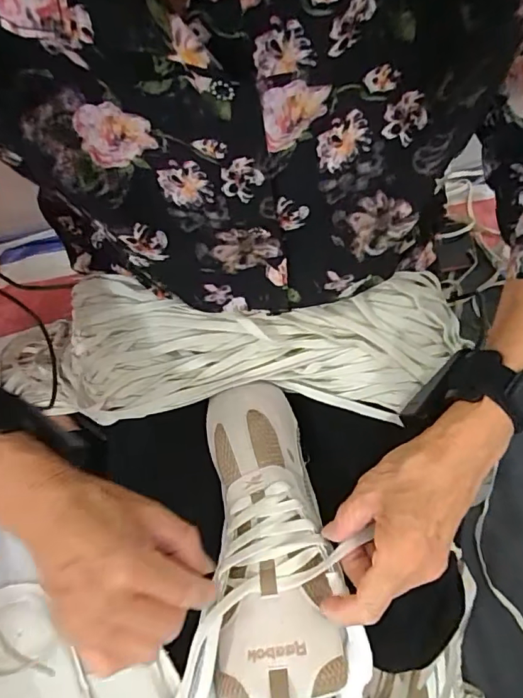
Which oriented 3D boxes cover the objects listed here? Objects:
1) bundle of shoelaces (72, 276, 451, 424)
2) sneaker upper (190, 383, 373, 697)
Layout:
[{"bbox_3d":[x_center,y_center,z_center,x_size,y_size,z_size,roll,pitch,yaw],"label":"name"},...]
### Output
[{"bbox_3d":[-0.003,-0.002,0.426,0.331,0.052,0.123,-1,75,0],"label":"bundle of shoelaces"},{"bbox_3d":[0.005,0.155,0.361,0.107,0.064,0.263,-5,68,-1],"label":"sneaker upper"}]

